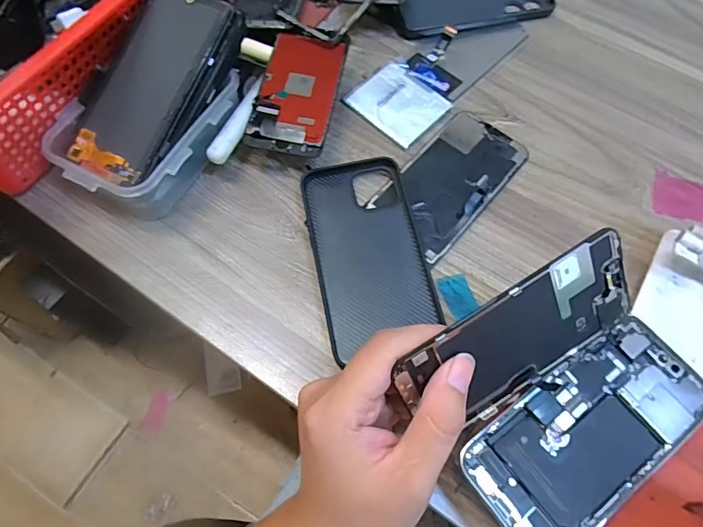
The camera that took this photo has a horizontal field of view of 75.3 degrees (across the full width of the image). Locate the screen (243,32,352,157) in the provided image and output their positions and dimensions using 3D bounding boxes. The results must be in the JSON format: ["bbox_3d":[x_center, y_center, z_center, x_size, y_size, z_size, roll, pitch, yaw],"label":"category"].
[{"bbox_3d":[-0.044,-0.142,0.377,0.062,0.006,0.119,10,68,0],"label":"screen"}]

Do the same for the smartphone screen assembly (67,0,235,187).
[{"bbox_3d":[-0.149,-0.134,0.334,0.072,0.009,0.153,24,85,11],"label":"smartphone screen assembly"}]

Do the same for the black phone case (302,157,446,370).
[{"bbox_3d":[0.013,-0.013,0.345,0.082,0.014,0.149,-9,62,-7],"label":"black phone case"}]

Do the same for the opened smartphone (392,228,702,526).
[{"bbox_3d":[0.121,0.066,0.242,0.147,0.074,0.116,-31,67,-17],"label":"opened smartphone"}]

